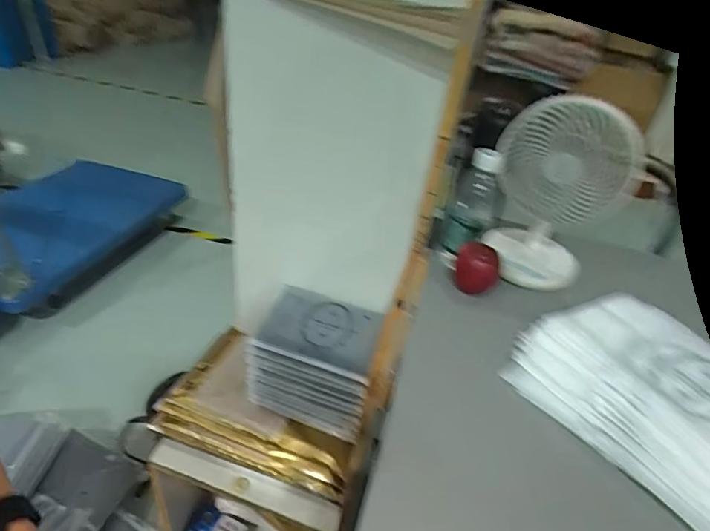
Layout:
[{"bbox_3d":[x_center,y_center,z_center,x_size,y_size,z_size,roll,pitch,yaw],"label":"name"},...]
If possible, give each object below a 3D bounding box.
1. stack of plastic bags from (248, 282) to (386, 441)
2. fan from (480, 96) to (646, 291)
[{"bbox_3d":[-0.071,0.175,0.819,0.196,0.175,0.162,16,37,11],"label":"stack of plastic bags"},{"bbox_3d":[0.260,-0.093,0.604,0.127,0.242,0.139,-5,38,-17],"label":"fan"}]

